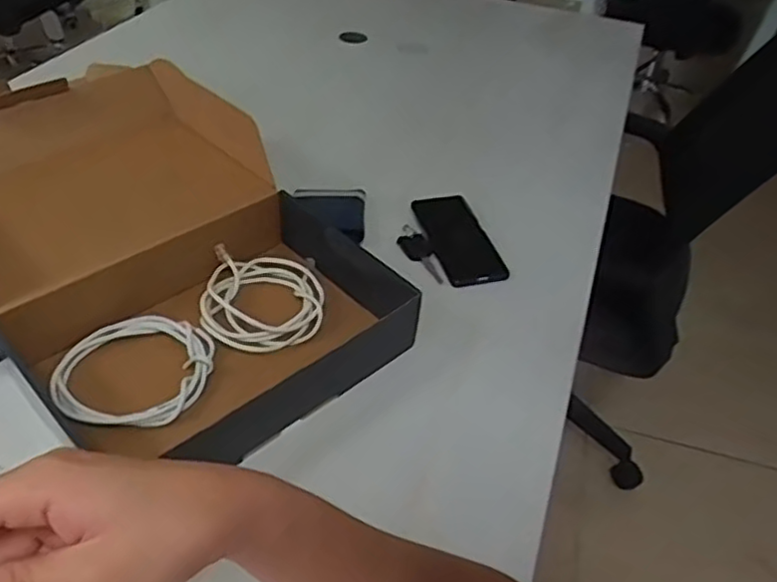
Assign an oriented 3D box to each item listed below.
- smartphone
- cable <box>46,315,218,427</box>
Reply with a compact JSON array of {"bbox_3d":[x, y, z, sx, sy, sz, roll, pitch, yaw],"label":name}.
[{"bbox_3d":[0.090,-0.069,0.865,0.078,0.011,0.172,-11,47,-14],"label":"smartphone"},{"bbox_3d":[-0.249,0.075,0.657,0.145,0.018,0.125,1,41,-5],"label":"cable"}]

